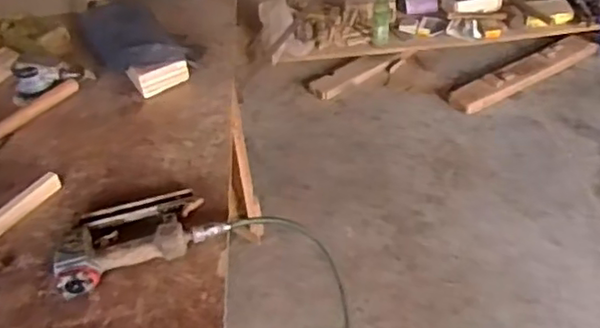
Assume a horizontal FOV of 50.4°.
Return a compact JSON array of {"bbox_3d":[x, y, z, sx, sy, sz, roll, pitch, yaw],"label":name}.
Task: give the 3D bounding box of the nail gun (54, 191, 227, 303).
[{"bbox_3d":[-0.262,0.107,1.030,0.265,0.065,0.149,-17,43,-13],"label":"nail gun"}]

